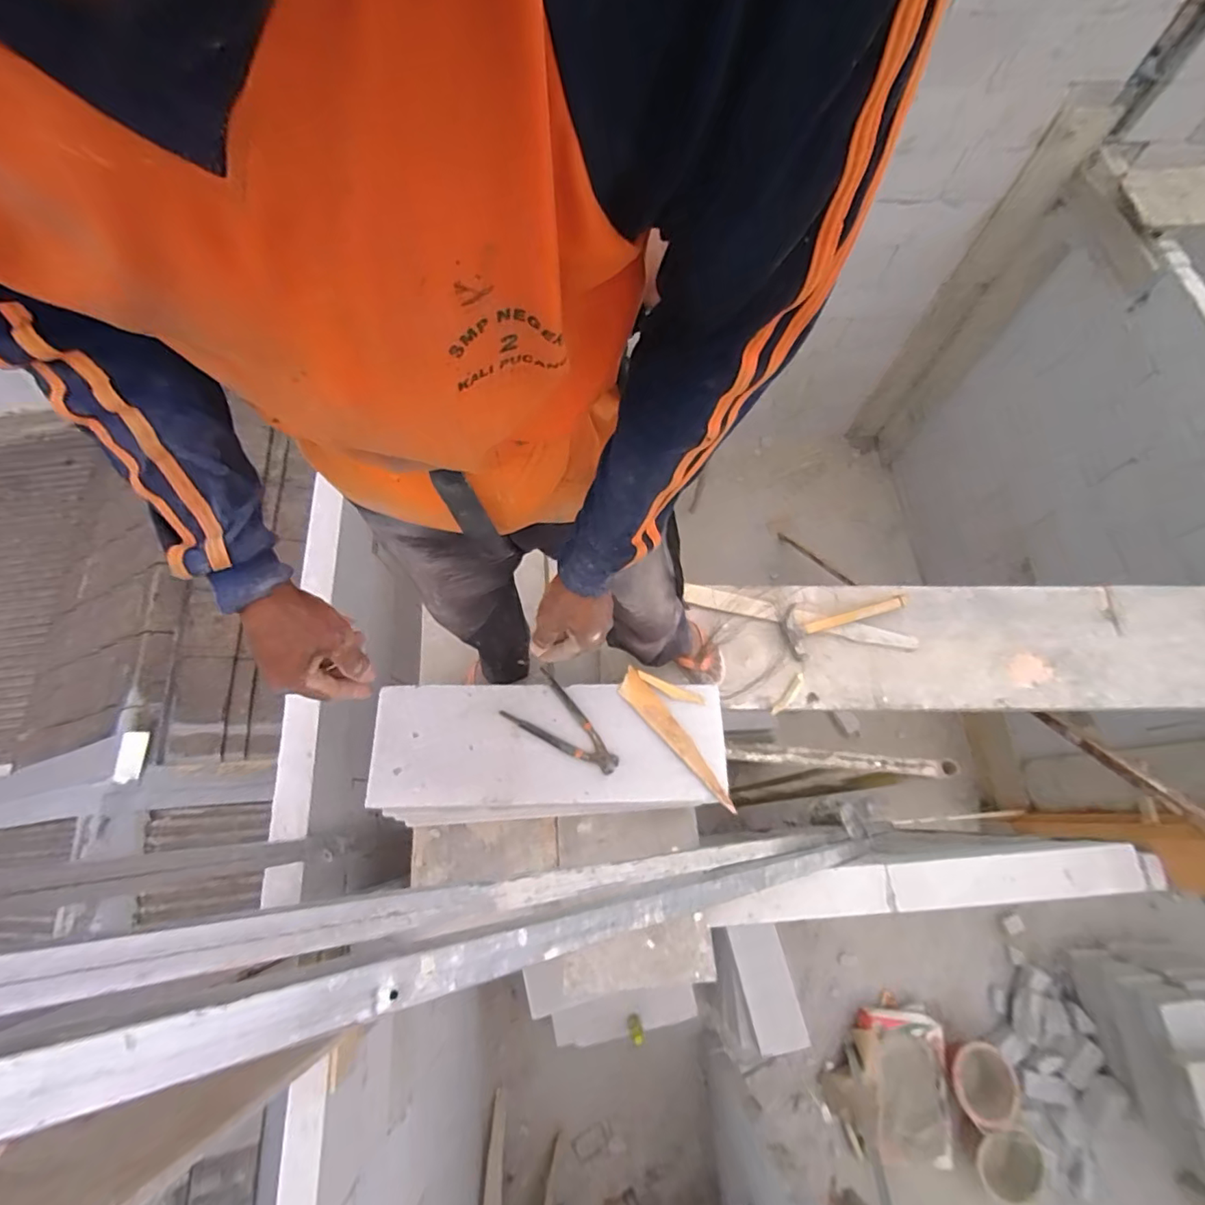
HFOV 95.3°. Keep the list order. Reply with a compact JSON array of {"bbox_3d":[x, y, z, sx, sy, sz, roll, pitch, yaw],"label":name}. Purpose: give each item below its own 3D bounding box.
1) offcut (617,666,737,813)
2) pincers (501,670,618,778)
[{"bbox_3d":[0.149,0.215,0.954,0.098,0.018,0.276,-40,75,-15],"label":"offcut"},{"bbox_3d":[-0.059,0.215,0.944,0.207,0.019,0.102,36,72,12],"label":"pincers"}]

